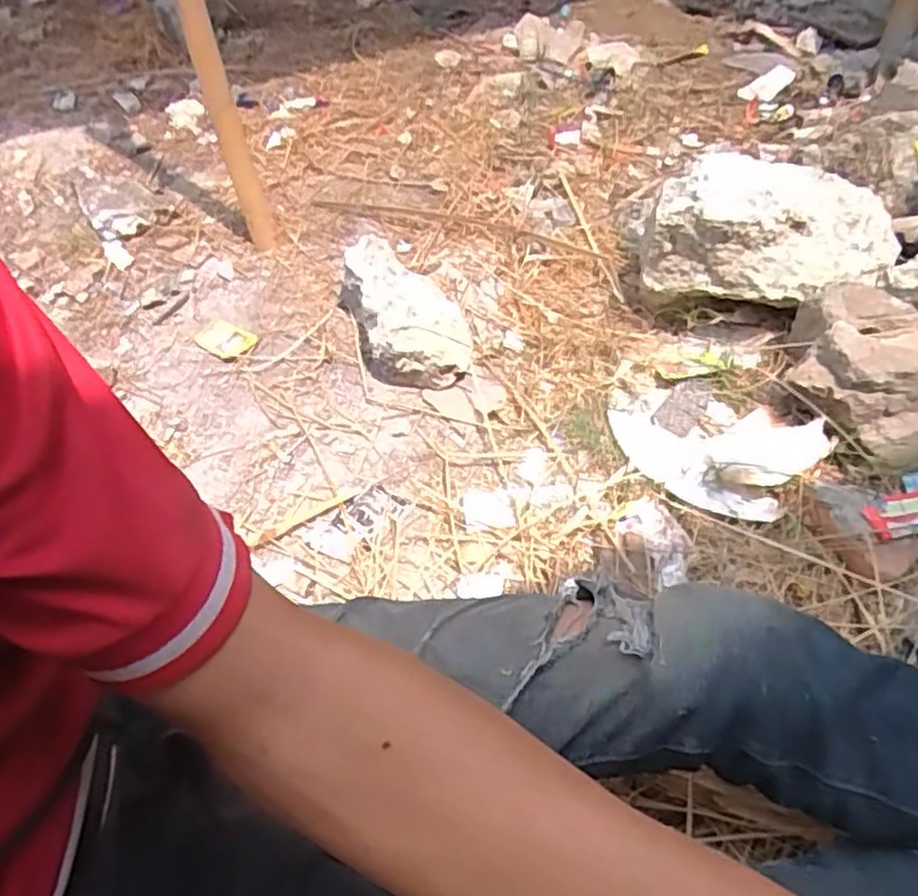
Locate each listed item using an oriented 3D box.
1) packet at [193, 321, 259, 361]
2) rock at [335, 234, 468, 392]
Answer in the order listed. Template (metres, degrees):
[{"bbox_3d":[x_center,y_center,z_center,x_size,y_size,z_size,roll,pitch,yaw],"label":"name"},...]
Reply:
[{"bbox_3d":[-0.404,-0.187,1.215,0.112,0.008,0.063,23,70,25],"label":"packet"},{"bbox_3d":[-0.089,-0.223,1.163,0.161,0.111,0.283,-20,52,-13],"label":"rock"}]

